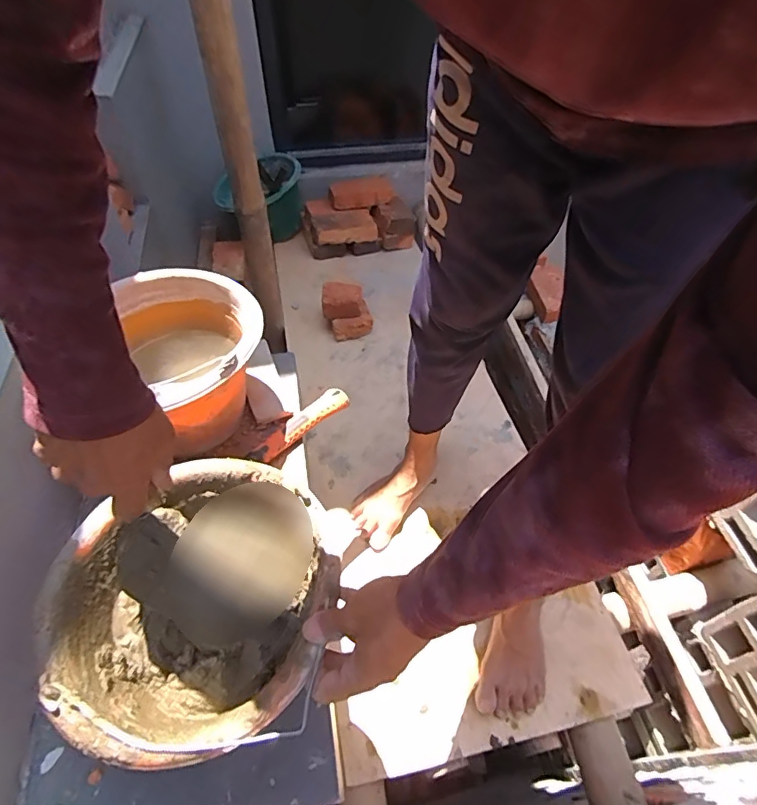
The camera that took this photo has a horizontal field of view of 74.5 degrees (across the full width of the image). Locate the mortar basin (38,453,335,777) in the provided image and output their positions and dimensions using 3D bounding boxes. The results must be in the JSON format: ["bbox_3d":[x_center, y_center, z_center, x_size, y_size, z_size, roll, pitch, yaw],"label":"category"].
[{"bbox_3d":[-0.162,0.187,0.468,0.229,0.117,0.243,0,51,0],"label":"mortar basin"}]

